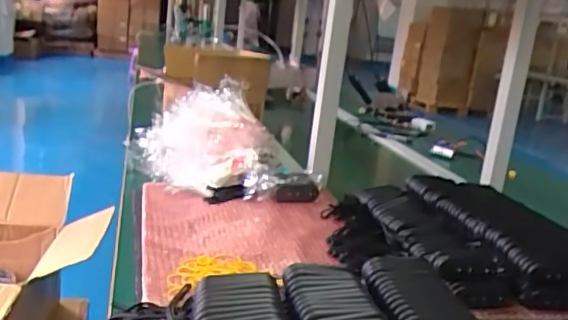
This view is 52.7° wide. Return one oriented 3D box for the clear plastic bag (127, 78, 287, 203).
[{"bbox_3d":[-0.169,-0.049,1.271,0.338,0.180,0.276,4,14,-11],"label":"clear plastic bag"}]

